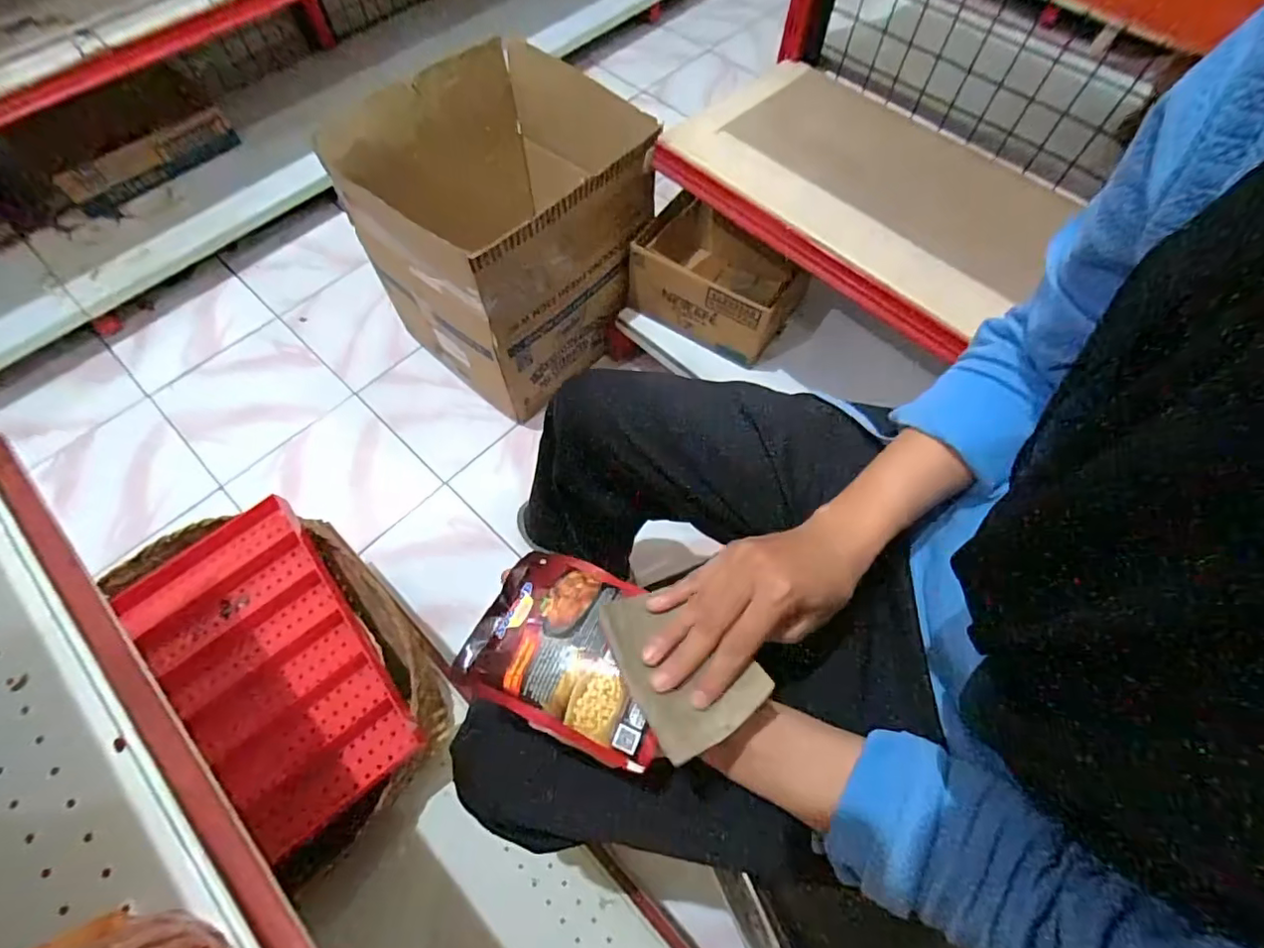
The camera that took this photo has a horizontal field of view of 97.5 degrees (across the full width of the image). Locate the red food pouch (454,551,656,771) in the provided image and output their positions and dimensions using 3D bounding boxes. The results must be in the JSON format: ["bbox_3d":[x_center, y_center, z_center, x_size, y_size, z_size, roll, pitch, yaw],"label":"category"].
[{"bbox_3d":[-0.038,0.111,0.365,0.134,0.034,0.110,20,65,9],"label":"red food pouch"}]

